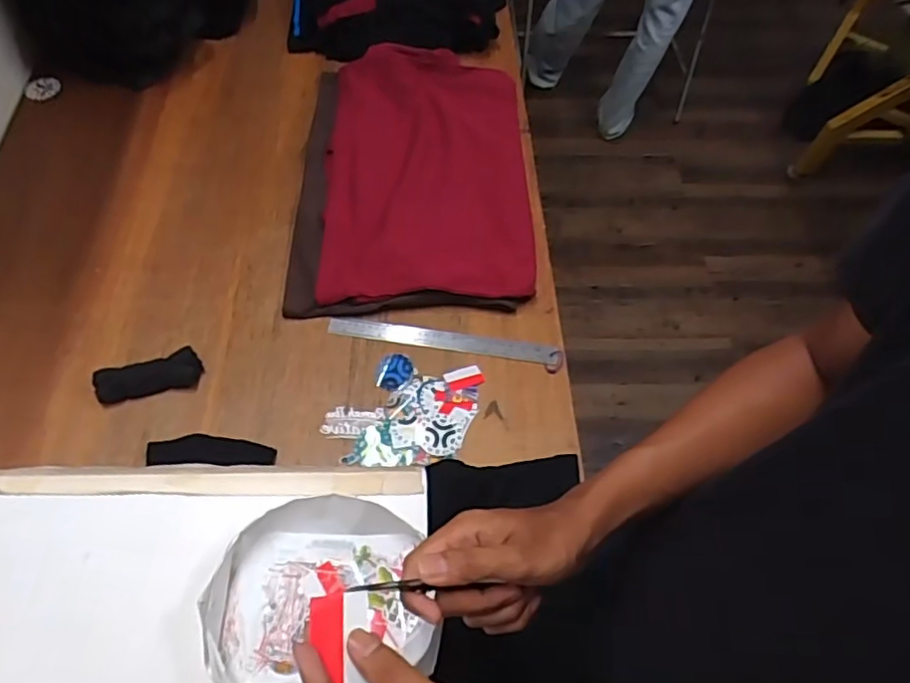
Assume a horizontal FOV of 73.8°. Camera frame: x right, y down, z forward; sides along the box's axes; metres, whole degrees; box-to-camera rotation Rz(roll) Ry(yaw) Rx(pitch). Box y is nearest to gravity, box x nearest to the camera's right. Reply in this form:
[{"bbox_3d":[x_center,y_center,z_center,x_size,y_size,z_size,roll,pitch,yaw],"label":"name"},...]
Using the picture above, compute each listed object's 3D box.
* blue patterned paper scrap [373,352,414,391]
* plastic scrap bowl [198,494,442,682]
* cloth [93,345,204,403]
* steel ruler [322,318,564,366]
[{"bbox_3d":[-0.085,0.041,0.834,0.052,0.009,0.055,-1,69,2],"label":"blue patterned paper scrap"},{"bbox_3d":[-0.118,0.219,0.513,0.167,0.051,0.166,1,60,-4],"label":"plastic scrap bowl"},{"bbox_3d":[-0.400,0.046,0.794,0.127,0.027,0.046,-13,62,-11],"label":"cloth"},{"bbox_3d":[-0.015,-0.002,0.859,0.323,0.006,0.030,8,70,1],"label":"steel ruler"}]

